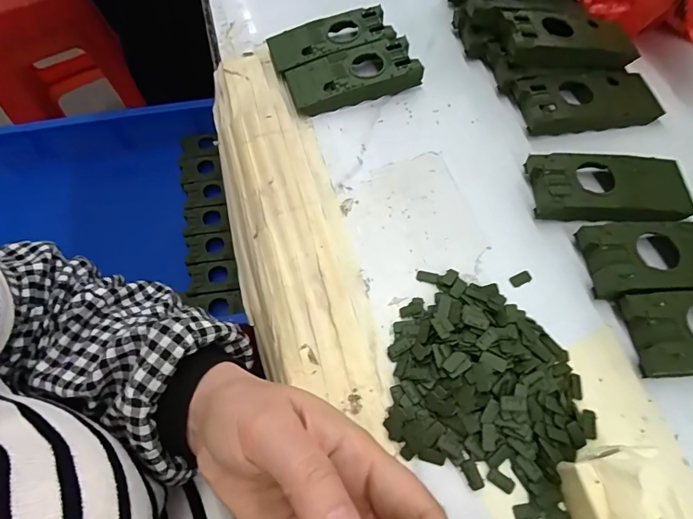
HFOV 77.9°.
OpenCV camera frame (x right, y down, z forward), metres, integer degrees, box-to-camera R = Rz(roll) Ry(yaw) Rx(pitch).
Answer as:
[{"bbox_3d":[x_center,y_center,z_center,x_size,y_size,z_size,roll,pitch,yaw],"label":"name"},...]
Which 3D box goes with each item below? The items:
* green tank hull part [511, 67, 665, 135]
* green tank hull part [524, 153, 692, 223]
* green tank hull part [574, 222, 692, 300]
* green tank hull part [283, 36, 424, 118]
[{"bbox_3d":[0.184,-0.122,0.330,0.101,0.021,0.052,-8,63,-3],"label":"green tank hull part"},{"bbox_3d":[0.180,-0.046,0.293,0.105,0.021,0.053,-1,62,1],"label":"green tank hull part"},{"bbox_3d":[0.202,0.001,0.268,0.105,0.021,0.046,-4,62,0],"label":"green tank hull part"},{"bbox_3d":[0.005,-0.151,0.353,0.104,0.022,0.046,-15,63,-7],"label":"green tank hull part"}]

